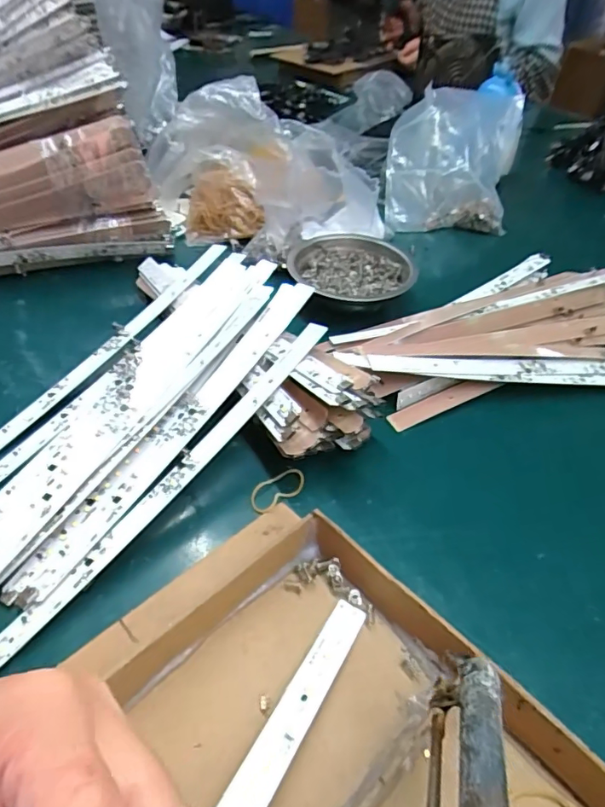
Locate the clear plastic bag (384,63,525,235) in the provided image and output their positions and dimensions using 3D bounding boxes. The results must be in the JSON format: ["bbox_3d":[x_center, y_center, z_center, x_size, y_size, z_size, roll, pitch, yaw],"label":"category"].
[{"bbox_3d":[0.197,-0.326,0.666,0.174,0.130,0.175,1,44,-2],"label":"clear plastic bag"}]

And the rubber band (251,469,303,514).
[{"bbox_3d":[-0.017,0.057,0.348,0.042,0.004,0.021,-29,53,-27],"label":"rubber band"}]

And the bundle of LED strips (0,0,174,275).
[{"bbox_3d":[-0.304,-0.229,0.476,0.307,0.215,0.104,-16,48,-18],"label":"bundle of LED strips"}]

